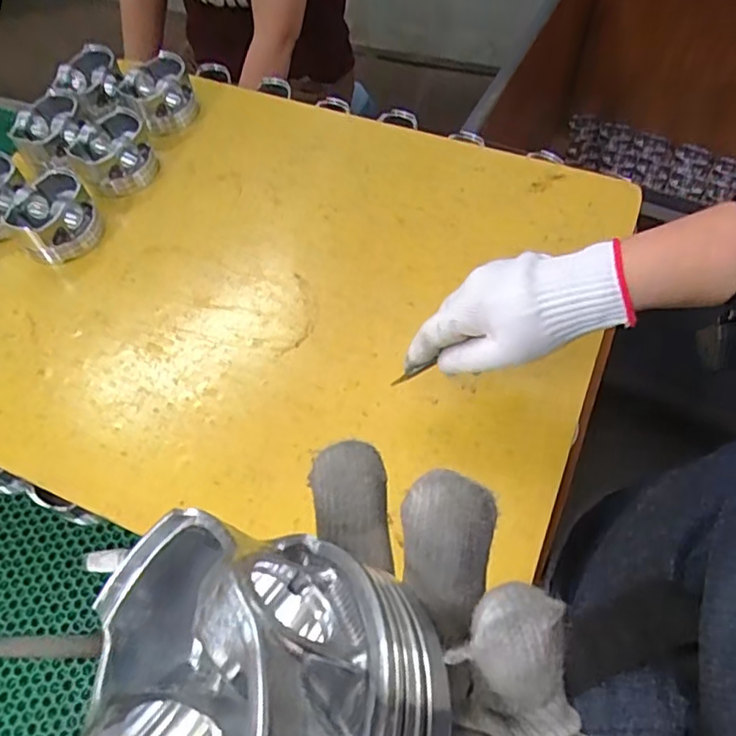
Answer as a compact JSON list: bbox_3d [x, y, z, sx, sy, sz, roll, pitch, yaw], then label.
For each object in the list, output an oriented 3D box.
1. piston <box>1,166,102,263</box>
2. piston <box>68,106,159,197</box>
[{"bbox_3d":[-0.311,-0.149,0.580,0.079,0.049,0.072,-1,61,2],"label":"piston"},{"bbox_3d":[-0.270,-0.230,0.629,0.076,0.054,0.076,-2,61,3],"label":"piston"}]

